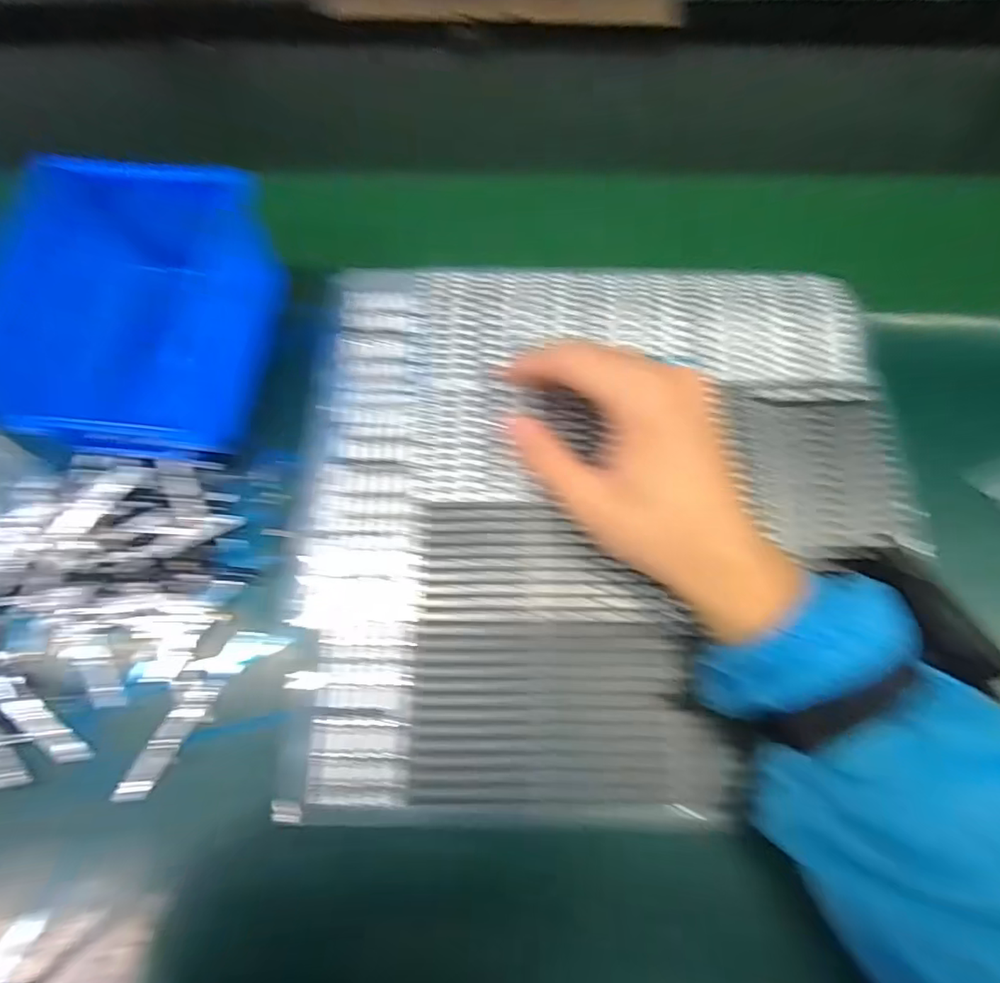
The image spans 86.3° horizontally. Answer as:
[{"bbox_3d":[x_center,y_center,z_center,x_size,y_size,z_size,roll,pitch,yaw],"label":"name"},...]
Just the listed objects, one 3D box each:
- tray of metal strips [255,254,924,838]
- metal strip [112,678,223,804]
[{"bbox_3d":[0.053,0.004,0.286,0.306,0.021,0.299,0,69,2],"label":"tray of metal strips"},{"bbox_3d":[-0.156,0.116,0.250,0.015,0.004,0.059,27,71,11],"label":"metal strip"}]

